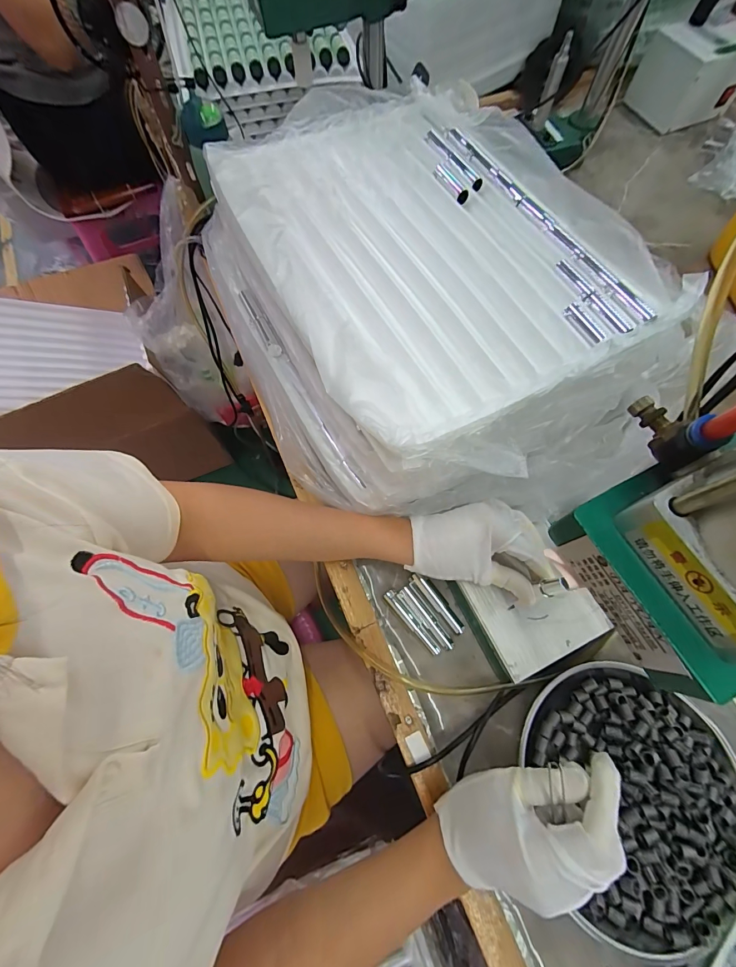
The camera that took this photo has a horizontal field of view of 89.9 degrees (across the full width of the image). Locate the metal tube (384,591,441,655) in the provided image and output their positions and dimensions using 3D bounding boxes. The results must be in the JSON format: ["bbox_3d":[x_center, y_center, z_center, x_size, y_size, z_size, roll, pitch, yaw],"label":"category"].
[{"bbox_3d":[0.047,0.150,0.398,0.013,0.014,0.080,-38,74,-13],"label":"metal tube"}]

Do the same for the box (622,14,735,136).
[{"bbox_3d":[0.603,-0.765,0.691,0.152,0.109,0.129,-19,70,-7],"label":"box"}]

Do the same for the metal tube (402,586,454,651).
[{"bbox_3d":[0.065,0.146,0.399,0.012,0.013,0.078,-37,73,-13],"label":"metal tube"}]

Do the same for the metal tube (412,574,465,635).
[{"bbox_3d":[0.078,0.132,0.407,0.016,0.010,0.076,-35,73,-12],"label":"metal tube"}]

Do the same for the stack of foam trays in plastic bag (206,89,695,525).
[{"bbox_3d":[0.050,-0.218,0.405,0.391,0.140,0.474,-20,70,-7],"label":"stack of foam trays in plastic bag"}]

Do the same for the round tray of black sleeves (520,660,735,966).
[{"bbox_3d":[0.237,0.281,0.330,0.190,0.028,0.202,0,69,0],"label":"round tray of black sleeves"}]

